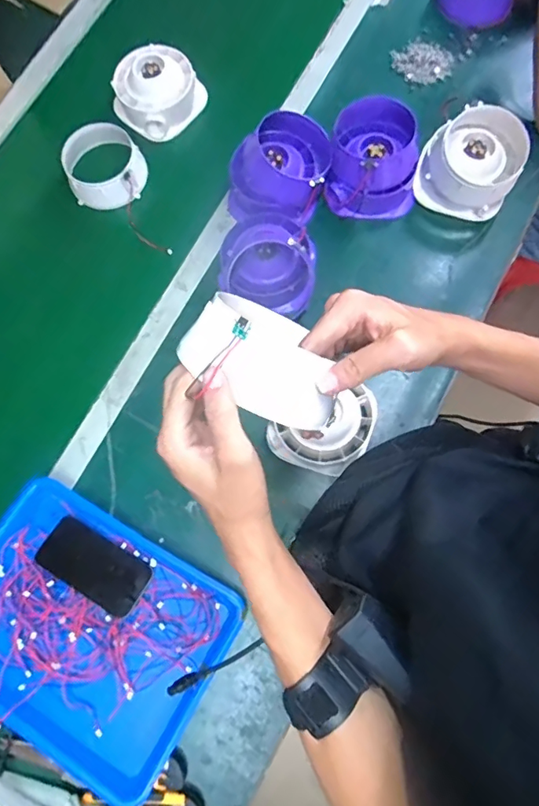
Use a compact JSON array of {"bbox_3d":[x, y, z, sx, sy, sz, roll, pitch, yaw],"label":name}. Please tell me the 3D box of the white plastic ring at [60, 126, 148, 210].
[{"bbox_3d":[-0.257,-0.370,0.772,0.119,0.051,0.112,0,76,2],"label":"white plastic ring"}]

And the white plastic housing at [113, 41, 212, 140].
[{"bbox_3d":[-0.188,-0.514,0.816,0.133,0.073,0.132,33,79,9],"label":"white plastic housing"}]

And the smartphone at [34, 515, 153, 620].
[{"bbox_3d":[-0.226,0.211,0.636,0.140,0.006,0.071,33,70,2],"label":"smartphone"}]

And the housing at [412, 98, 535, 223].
[{"bbox_3d":[0.292,-0.346,0.722,0.137,0.105,0.128,24,78,8],"label":"housing"}]

